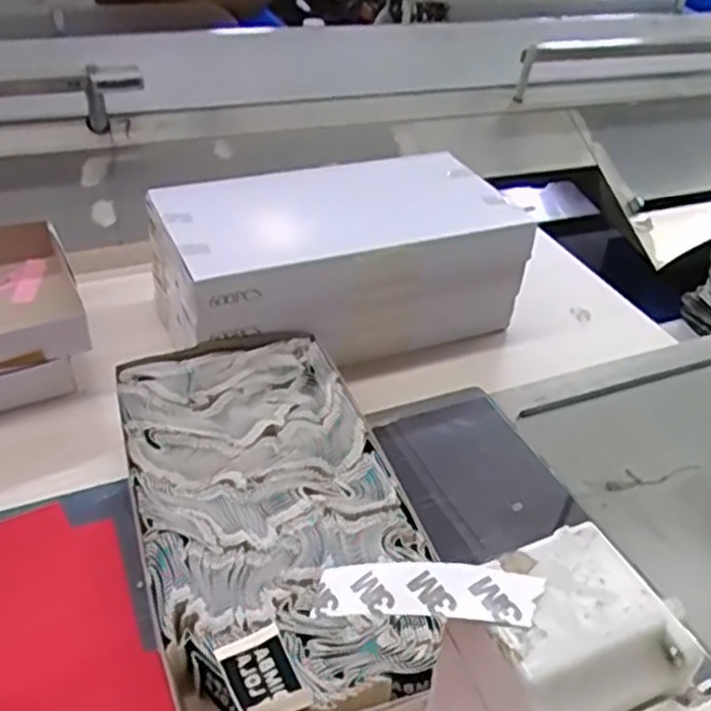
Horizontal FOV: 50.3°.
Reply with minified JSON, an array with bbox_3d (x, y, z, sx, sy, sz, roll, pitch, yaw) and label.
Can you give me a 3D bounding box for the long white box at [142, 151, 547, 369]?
[{"bbox_3d":[-0.015,-0.083,0.696,0.312,0.118,0.164,-14,43,-23],"label":"long white box"}]

